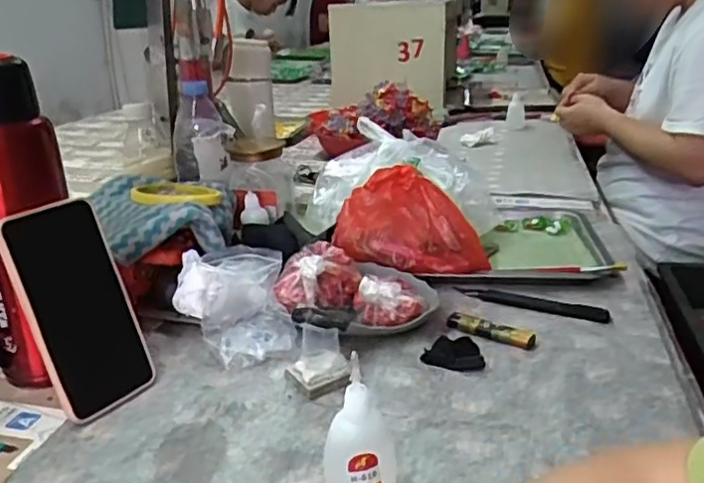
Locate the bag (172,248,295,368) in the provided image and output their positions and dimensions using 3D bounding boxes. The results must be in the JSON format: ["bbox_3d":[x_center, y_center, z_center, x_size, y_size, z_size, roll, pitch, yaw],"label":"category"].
[{"bbox_3d":[-0.110,0.055,0.591,0.097,0.071,0.105,-6,23,-12],"label":"bag"}]

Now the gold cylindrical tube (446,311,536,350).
[{"bbox_3d":[0.127,0.080,0.588,0.082,0.012,0.019,13,26,31],"label":"gold cylindrical tube"}]

